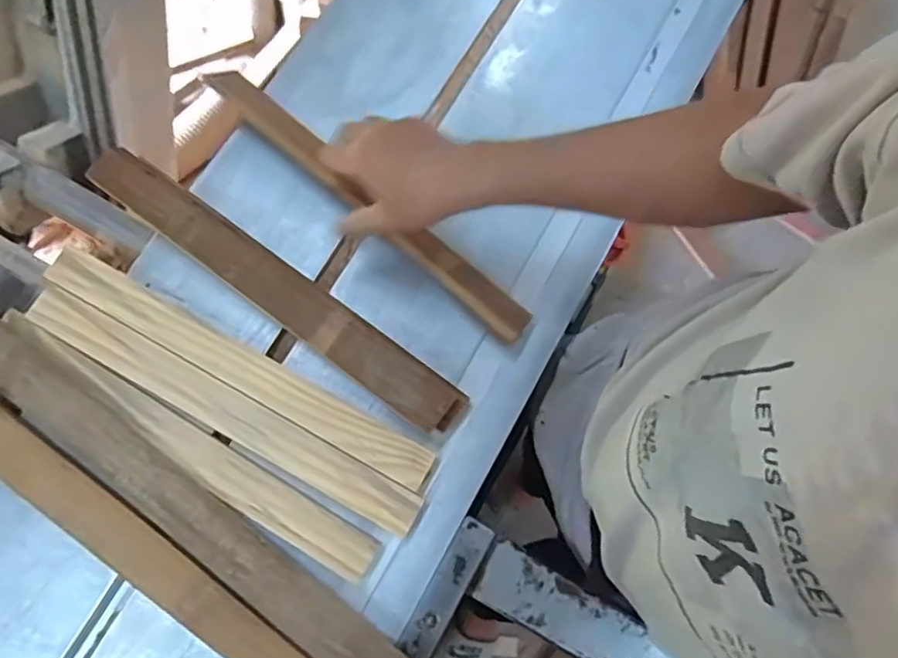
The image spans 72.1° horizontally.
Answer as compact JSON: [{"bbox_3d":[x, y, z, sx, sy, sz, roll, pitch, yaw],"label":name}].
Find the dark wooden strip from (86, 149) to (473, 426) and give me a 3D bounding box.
[{"bbox_3d":[-0.145,-0.034,0.525,0.366,0.040,0.048,36,77,5],"label":"dark wooden strip"}]

